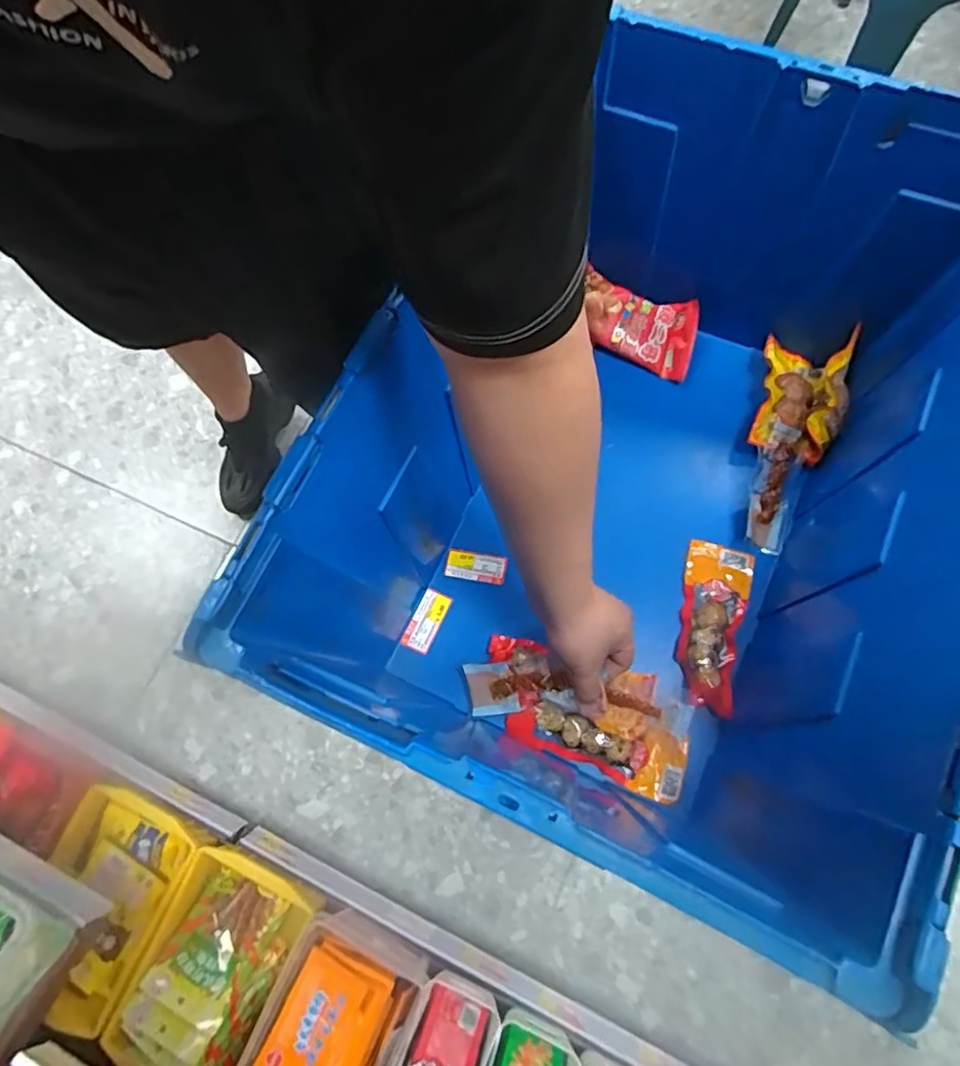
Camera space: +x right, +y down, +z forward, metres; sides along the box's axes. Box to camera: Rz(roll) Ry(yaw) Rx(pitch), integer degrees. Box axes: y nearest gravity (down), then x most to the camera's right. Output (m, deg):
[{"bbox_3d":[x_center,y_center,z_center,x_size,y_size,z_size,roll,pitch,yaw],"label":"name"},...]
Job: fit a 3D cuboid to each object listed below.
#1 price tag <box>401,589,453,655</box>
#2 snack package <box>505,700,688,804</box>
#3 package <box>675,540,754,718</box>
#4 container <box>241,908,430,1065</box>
[{"bbox_3d":[-0.055,0.092,0.640,0.030,0.004,0.065,25,73,5],"label":"price tag"},{"bbox_3d":[0.112,0.197,0.582,0.166,0.023,0.059,19,73,11],"label":"snack package"},{"bbox_3d":[0.234,0.088,0.610,0.063,0.021,0.167,13,72,9],"label":"package"},{"bbox_3d":[-0.169,0.585,0.725,0.158,0.091,0.198,23,74,12],"label":"container"}]

